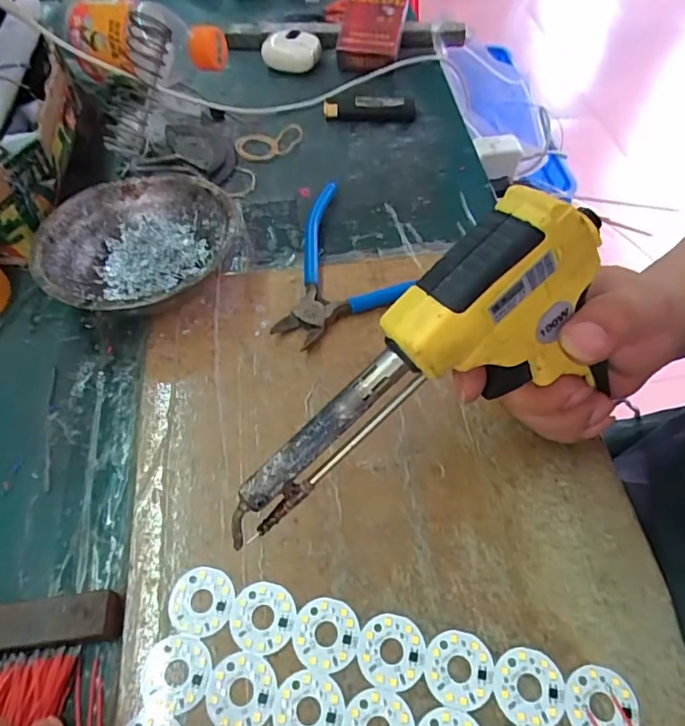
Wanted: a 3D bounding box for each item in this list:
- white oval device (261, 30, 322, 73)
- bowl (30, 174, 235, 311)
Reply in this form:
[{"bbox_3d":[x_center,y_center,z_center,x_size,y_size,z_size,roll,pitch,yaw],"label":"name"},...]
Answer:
[{"bbox_3d":[-0.048,-0.298,0.505,0.054,0.023,0.034,-1,57,1],"label":"white oval device"},{"bbox_3d":[-0.132,-0.073,0.356,0.122,0.044,0.120,-1,57,1],"label":"bowl"}]

